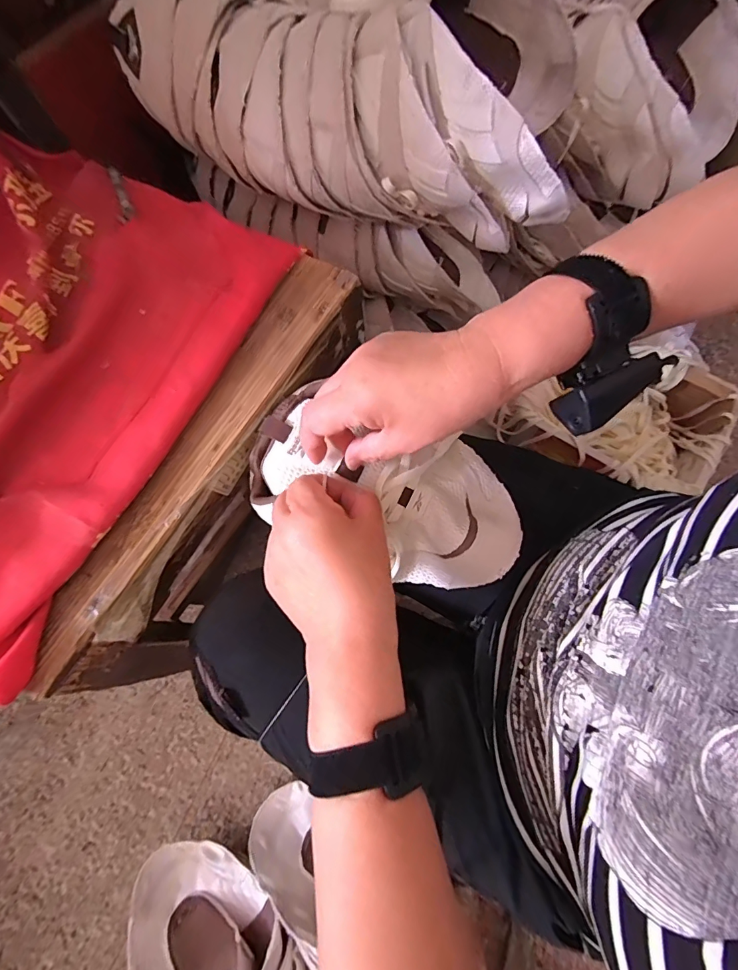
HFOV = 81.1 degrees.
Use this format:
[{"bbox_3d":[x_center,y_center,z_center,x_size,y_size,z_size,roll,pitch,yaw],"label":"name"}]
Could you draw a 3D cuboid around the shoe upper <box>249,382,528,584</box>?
[{"bbox_3d":[0.014,0.004,0.364,0.223,0.062,0.122,24,74,2],"label":"shoe upper"}]

